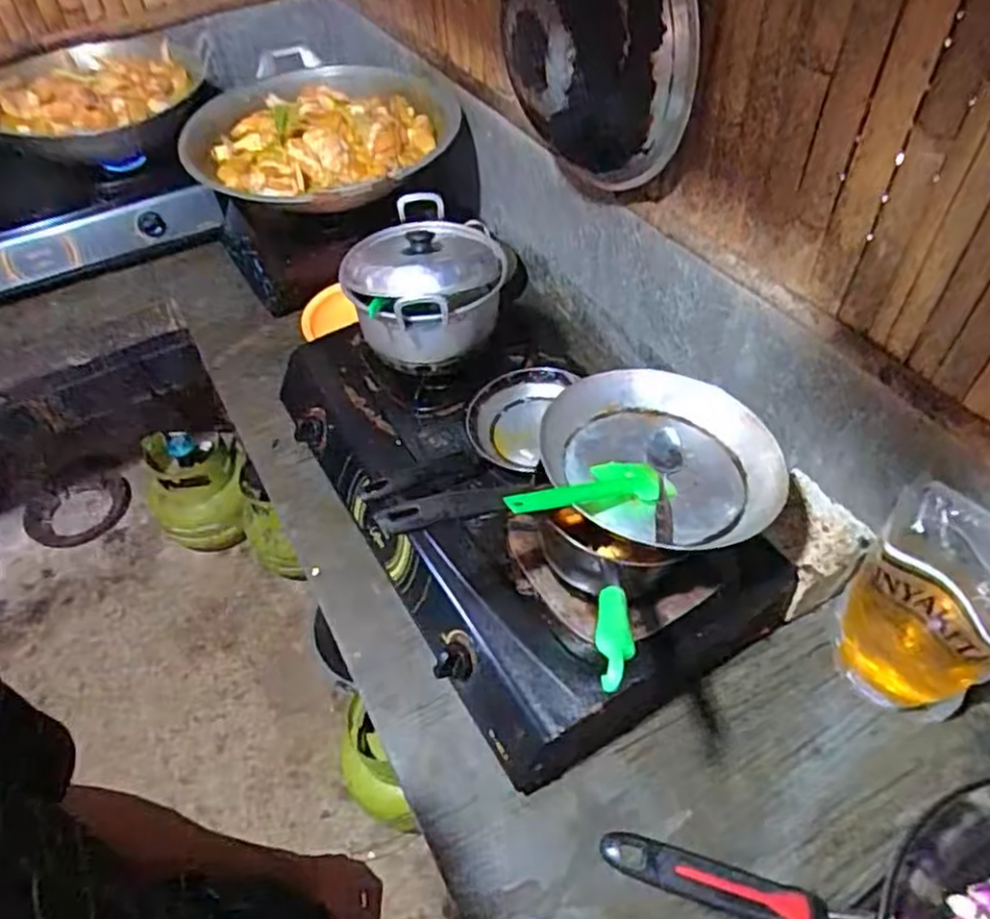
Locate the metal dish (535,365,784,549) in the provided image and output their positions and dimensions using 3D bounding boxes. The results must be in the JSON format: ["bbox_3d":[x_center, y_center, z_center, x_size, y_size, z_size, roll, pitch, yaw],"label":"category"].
[{"bbox_3d":[0.170,-0.003,0.755,0.225,0.061,0.213,-2,49,2],"label":"metal dish"}]

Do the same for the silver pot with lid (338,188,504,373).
[{"bbox_3d":[-0.087,-0.222,0.922,0.186,0.156,0.199,-7,49,-3],"label":"silver pot with lid"}]

